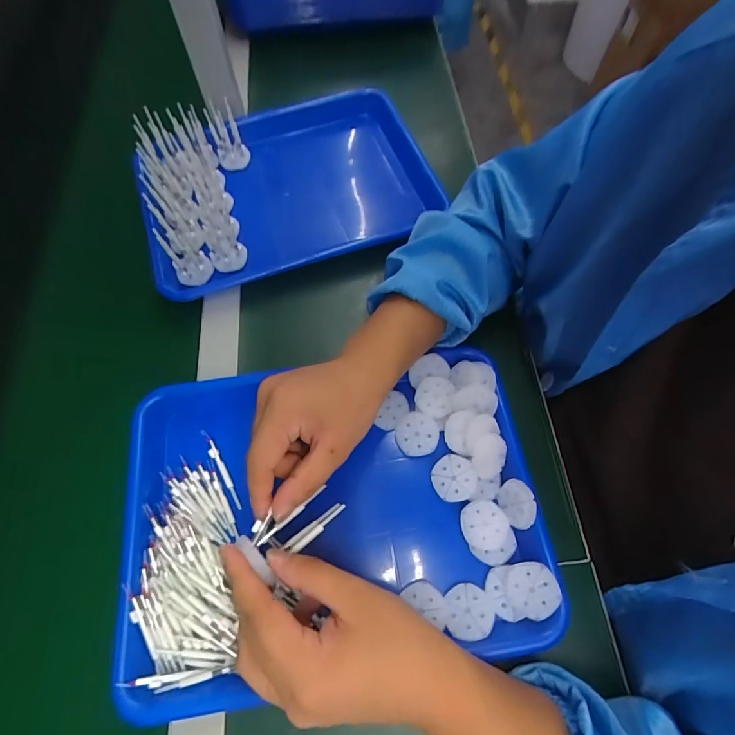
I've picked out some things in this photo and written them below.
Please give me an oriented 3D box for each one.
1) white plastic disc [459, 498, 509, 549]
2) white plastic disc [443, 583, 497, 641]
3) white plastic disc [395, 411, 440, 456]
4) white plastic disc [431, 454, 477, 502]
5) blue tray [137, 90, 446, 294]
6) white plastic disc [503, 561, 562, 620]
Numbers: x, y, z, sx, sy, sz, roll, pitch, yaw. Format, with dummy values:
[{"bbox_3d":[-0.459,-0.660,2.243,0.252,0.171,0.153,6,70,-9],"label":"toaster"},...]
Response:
[{"bbox_3d":[0.096,0.129,0.349,0.038,0.007,0.038,0,65,0],"label":"white plastic disc"},{"bbox_3d":[0.076,0.185,0.322,0.036,0.004,0.038,-7,44,6],"label":"white plastic disc"},{"bbox_3d":[0.045,0.061,0.383,0.038,0.005,0.038,19,83,15],"label":"white plastic disc"},{"bbox_3d":[0.074,0.094,0.362,0.037,0.004,0.038,-4,76,18],"label":"white plastic disc"},{"bbox_3d":[-0.086,-0.211,0.522,0.347,0.068,0.253,-16,65,-7],"label":"blue tray"},{"bbox_3d":[0.124,0.169,0.322,0.038,0.004,0.038,-10,65,23],"label":"white plastic disc"}]

